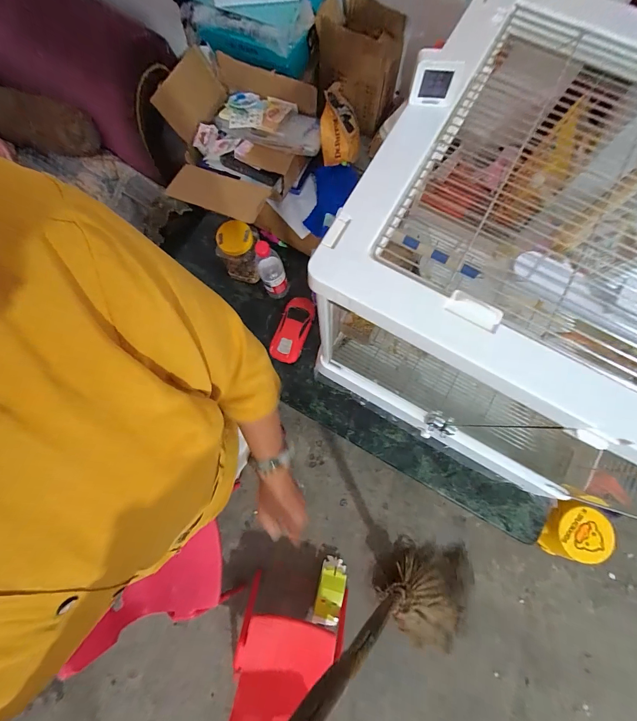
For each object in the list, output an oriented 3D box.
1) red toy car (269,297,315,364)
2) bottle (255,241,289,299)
[{"bbox_3d":[-0.068,-0.084,0.850,0.081,0.045,0.175,18,81,6],"label":"red toy car"},{"bbox_3d":[-0.118,-0.224,0.796,0.064,0.246,0.072,-13,79,0],"label":"bottle"}]

